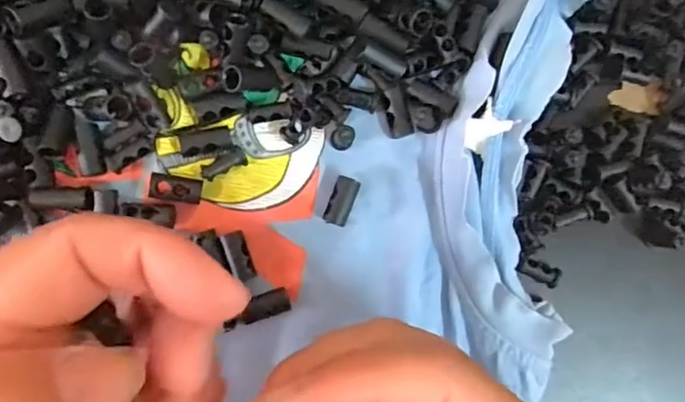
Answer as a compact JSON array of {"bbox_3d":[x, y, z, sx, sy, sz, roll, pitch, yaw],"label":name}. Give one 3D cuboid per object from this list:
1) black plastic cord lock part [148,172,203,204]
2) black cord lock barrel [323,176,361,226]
[{"bbox_3d":[-0.059,-0.004,0.193,0.017,0.007,0.009,10,89,-8],"label":"black plastic cord lock part"},{"bbox_3d":[0.000,0.000,0.202,0.009,0.005,0.018,22,88,-7],"label":"black cord lock barrel"}]

